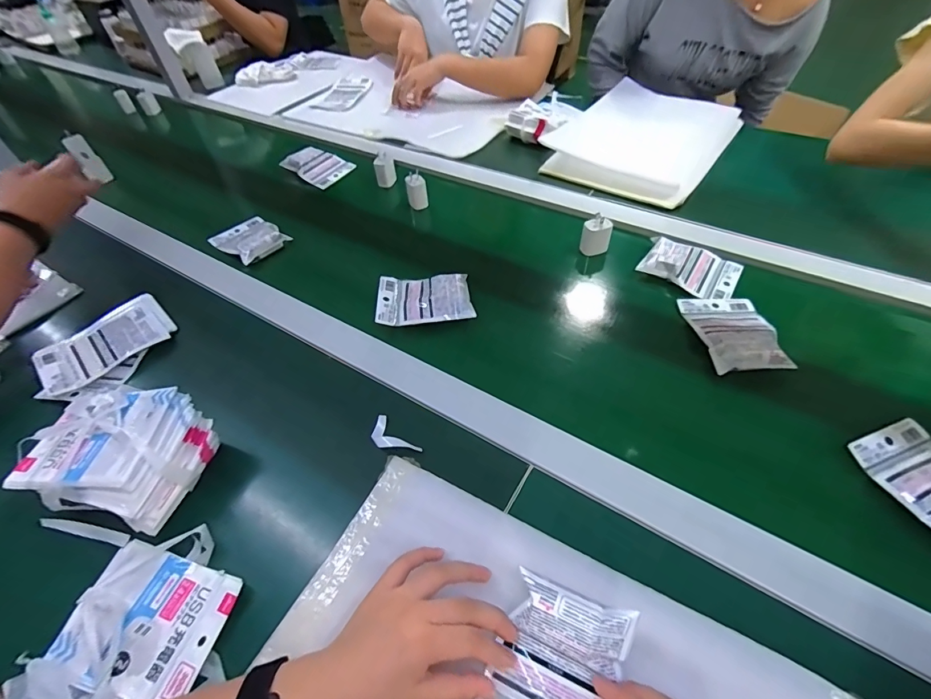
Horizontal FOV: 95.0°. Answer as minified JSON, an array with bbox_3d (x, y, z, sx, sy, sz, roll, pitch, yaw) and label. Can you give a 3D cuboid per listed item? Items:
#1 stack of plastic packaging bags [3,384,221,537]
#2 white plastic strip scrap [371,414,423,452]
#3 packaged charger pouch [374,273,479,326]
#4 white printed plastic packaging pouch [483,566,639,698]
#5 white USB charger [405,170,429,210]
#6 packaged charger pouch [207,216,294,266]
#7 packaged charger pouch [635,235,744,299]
[{"bbox_3d":[-0.348,0.108,0.435,0.168,0.080,0.122,5,50,10],"label":"stack of plastic packaging bags"},{"bbox_3d":[-0.082,0.097,0.466,0.067,0.005,0.030,36,61,30],"label":"white plastic strip scrap"},{"bbox_3d":[-0.060,-0.076,0.609,0.128,0.019,0.093,-9,49,-3],"label":"packaged charger pouch"},{"bbox_3d":[0.066,0.239,0.310,0.090,0.047,0.111,18,53,19],"label":"white printed plastic packaging pouch"},{"bbox_3d":[-0.088,-0.287,0.777,0.035,0.060,0.027,-9,49,-2],"label":"white USB charger"},{"bbox_3d":[-0.370,-0.194,0.734,0.113,0.029,0.096,27,57,25],"label":"packaged charger pouch"},{"bbox_3d":[0.331,-0.125,0.624,0.127,0.027,0.094,26,56,25],"label":"packaged charger pouch"}]

